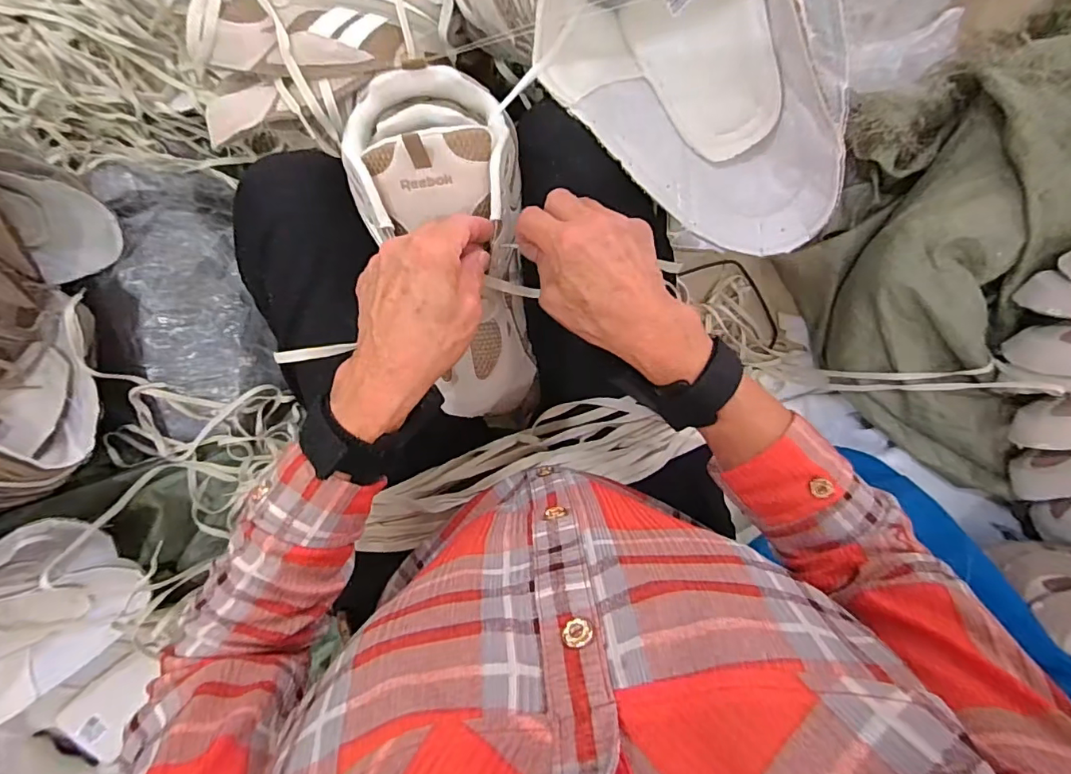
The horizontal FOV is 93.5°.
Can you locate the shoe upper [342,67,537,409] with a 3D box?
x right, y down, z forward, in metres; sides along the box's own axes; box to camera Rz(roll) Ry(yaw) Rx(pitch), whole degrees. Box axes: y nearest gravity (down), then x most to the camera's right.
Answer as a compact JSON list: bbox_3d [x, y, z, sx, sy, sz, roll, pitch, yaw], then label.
[{"bbox_3d":[-0.056,-0.086,0.377,0.109,0.064,0.260,-14,113,1],"label":"shoe upper"}]

